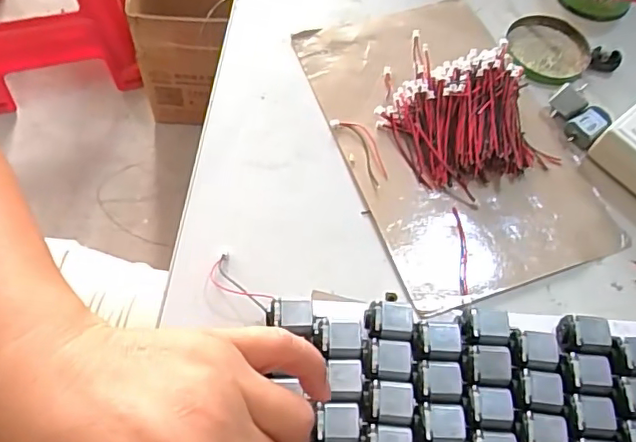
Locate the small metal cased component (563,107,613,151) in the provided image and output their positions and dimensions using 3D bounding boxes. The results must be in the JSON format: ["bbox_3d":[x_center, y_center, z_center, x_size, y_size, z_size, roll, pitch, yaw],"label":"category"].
[{"bbox_3d":[0.166,-0.058,0.348,0.025,0.015,0.019,-41,71,-20],"label":"small metal cased component"}]

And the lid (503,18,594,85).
[{"bbox_3d":[0.158,-0.116,0.384,0.054,0.006,0.056,9,62,2],"label":"lid"}]

